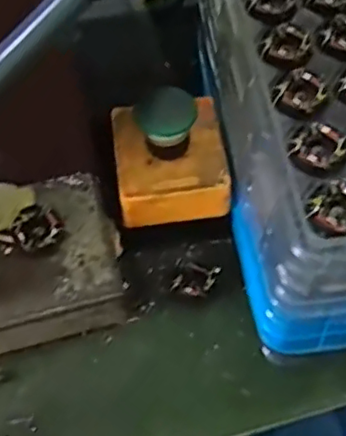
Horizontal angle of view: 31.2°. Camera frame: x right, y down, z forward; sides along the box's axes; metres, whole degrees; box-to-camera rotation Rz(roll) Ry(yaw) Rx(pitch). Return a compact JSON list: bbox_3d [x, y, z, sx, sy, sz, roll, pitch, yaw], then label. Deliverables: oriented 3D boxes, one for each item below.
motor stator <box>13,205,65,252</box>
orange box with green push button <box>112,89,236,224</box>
[{"bbox_3d":[-0.084,0.006,0.383,0.028,0.011,0.028,0,60,1],"label":"motor stator"},{"bbox_3d":[-0.003,-0.045,0.401,0.070,0.060,0.075,-7,60,-3],"label":"orange box with green push button"}]

